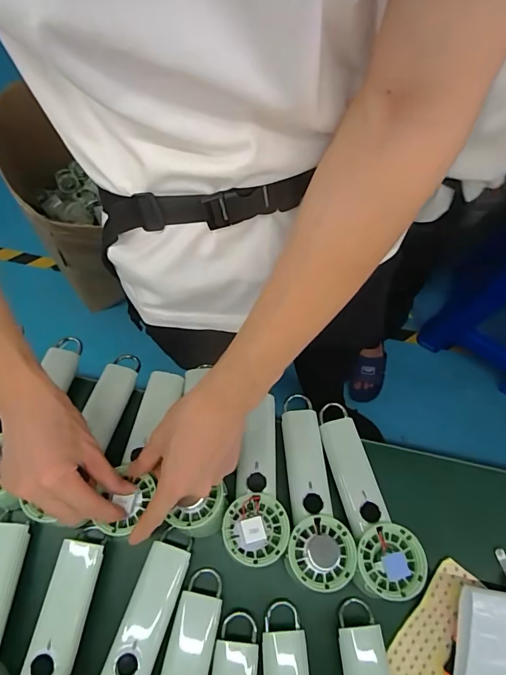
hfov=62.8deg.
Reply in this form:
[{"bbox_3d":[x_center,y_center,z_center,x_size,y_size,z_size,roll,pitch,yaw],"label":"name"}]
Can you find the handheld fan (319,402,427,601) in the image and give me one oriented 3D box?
[{"bbox_3d":[0.114,0.165,0.440,0.067,0.040,0.197,-12,54,-7],"label":"handheld fan"}]

